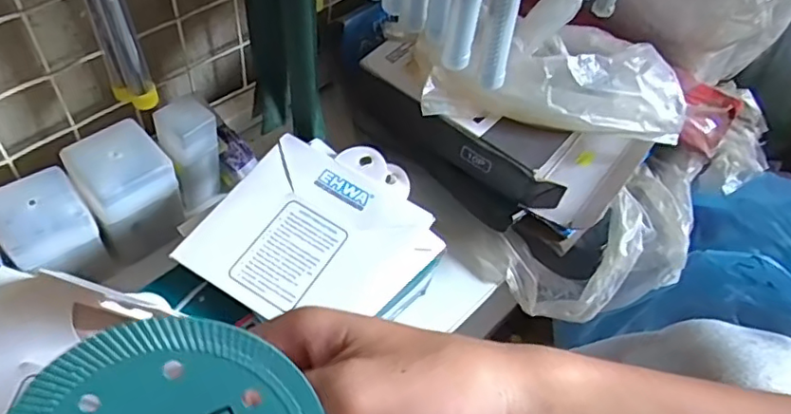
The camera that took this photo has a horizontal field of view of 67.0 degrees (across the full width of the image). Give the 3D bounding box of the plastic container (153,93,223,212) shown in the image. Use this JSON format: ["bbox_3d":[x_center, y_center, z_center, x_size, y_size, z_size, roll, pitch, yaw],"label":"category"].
[{"bbox_3d":[-0.169,-0.044,0.497,0.040,0.097,0.031,-35,63,-28],"label":"plastic container"}]

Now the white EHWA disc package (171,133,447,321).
[{"bbox_3d":[-0.051,0.018,0.427,0.142,0.015,0.150,31,58,10],"label":"white EHWA disc package"}]

